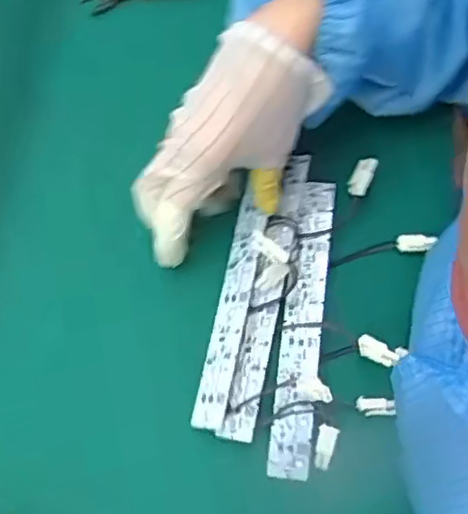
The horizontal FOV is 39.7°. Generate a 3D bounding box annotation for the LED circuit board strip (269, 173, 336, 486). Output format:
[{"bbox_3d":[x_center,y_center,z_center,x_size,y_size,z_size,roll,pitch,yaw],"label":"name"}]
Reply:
[{"bbox_3d":[0.044,0.039,0.411,0.025,0.010,0.190,7,71,4],"label":"LED circuit board strip"}]

